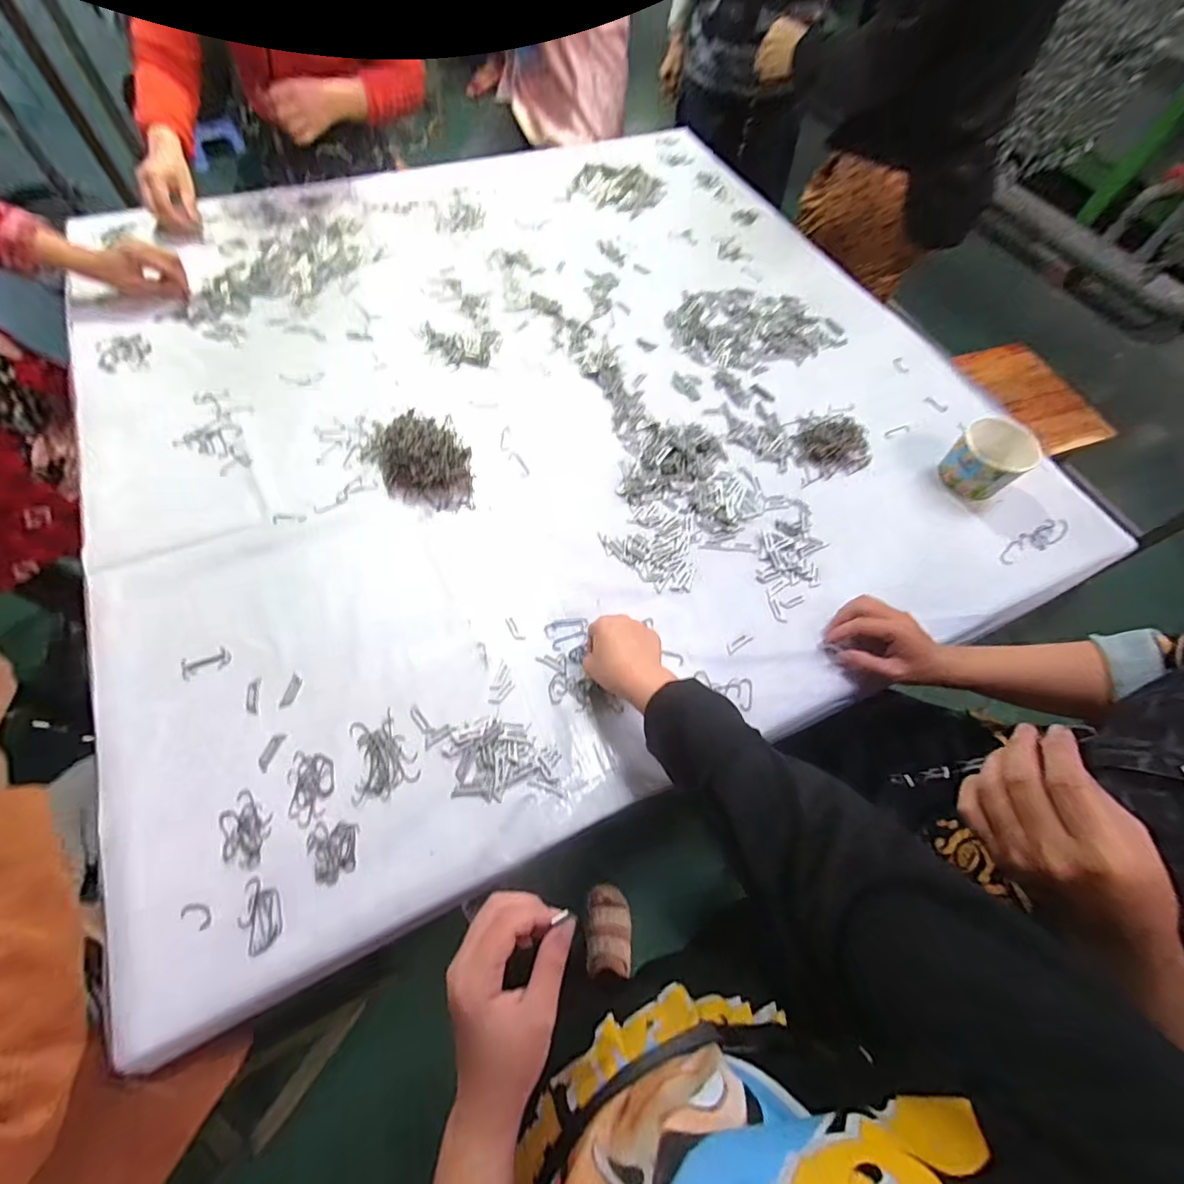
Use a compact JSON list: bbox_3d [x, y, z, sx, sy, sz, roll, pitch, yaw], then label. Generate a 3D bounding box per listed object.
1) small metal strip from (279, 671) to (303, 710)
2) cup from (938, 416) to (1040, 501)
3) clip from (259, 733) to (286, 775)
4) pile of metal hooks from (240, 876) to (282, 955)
[{"bbox_3d":[-0.315,0.104,0.541,0.013,0.004,0.039,9,61,3],"label":"small metal strip"},{"bbox_3d":[0.538,-0.178,0.703,0.092,0.068,0.090,2,62,-3],"label":"cup"},{"bbox_3d":[-0.318,0.158,0.511,0.013,0.004,0.038,15,61,6],"label":"clip"},{"bbox_3d":[-0.286,0.278,0.447,0.031,0.004,0.058,-21,65,-14],"label":"pile of metal hooks"}]

